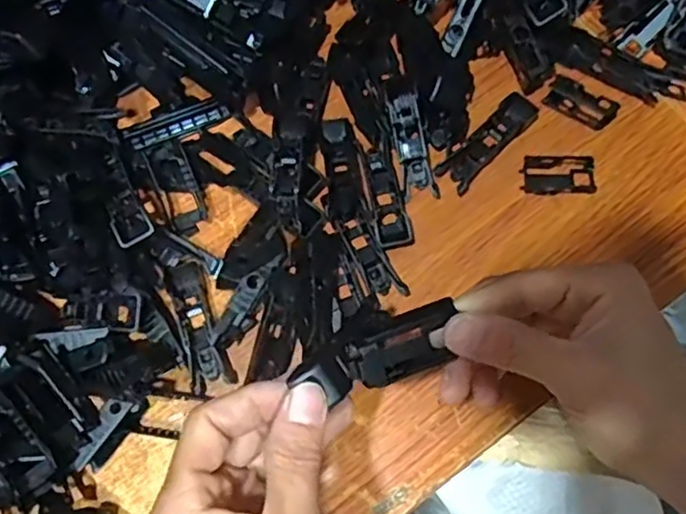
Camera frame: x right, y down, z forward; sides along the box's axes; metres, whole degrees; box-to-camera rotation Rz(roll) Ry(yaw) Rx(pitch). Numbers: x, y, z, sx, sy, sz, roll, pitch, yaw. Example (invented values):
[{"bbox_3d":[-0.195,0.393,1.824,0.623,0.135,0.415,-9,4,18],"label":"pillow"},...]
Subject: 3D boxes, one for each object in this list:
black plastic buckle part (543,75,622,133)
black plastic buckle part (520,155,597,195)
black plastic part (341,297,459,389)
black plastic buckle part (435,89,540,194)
[{"bbox_3d":[0.135,-0.088,0.360,0.038,0.015,0.012,31,74,11],"label":"black plastic buckle part"},{"bbox_3d":[0.120,-0.046,0.352,0.039,0.008,0.021,1,71,2],"label":"black plastic buckle part"},{"bbox_3d":[0.024,0.034,0.248,0.048,0.013,0.023,-22,75,-6],"label":"black plastic part"},{"bbox_3d":[0.082,-0.065,0.358,0.021,0.011,0.065,43,77,14],"label":"black plastic buckle part"}]

